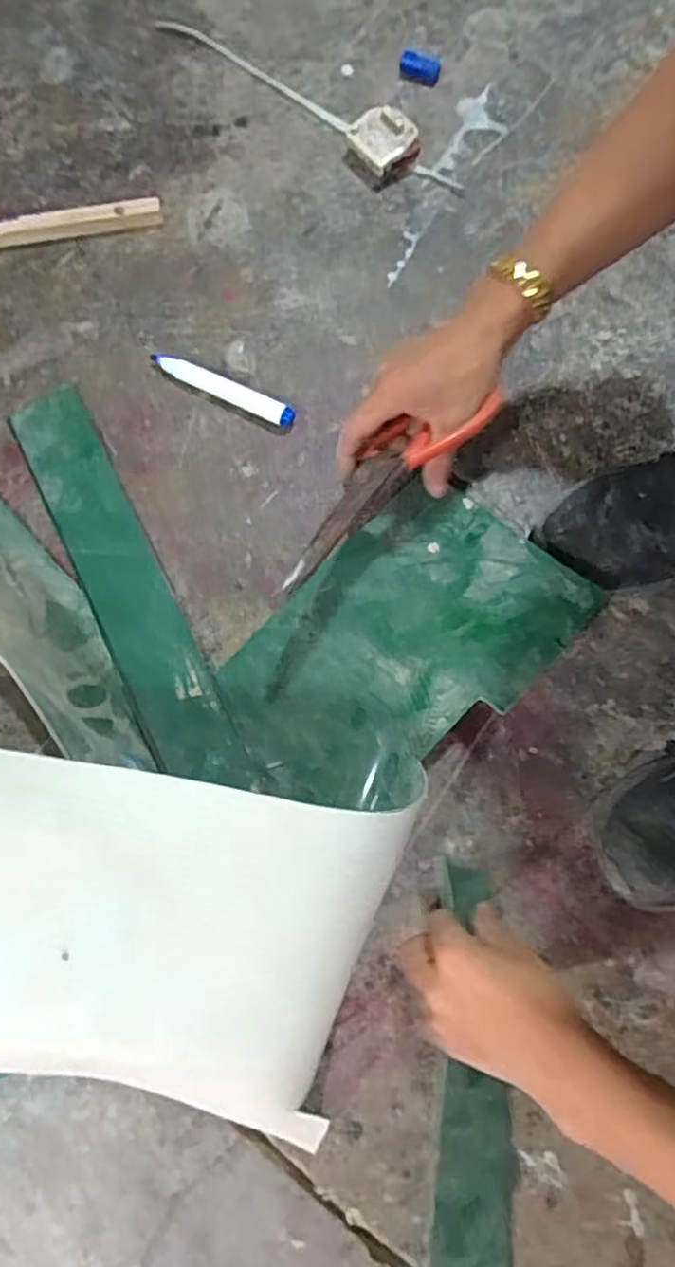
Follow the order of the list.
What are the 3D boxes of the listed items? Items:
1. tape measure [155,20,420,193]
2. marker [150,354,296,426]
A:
[{"bbox_3d":[-0.046,-0.510,0.596,0.294,0.027,0.056,40,82,7],"label":"tape measure"},{"bbox_3d":[-0.096,-0.207,0.549,0.131,0.013,0.018,25,83,5],"label":"marker"}]

